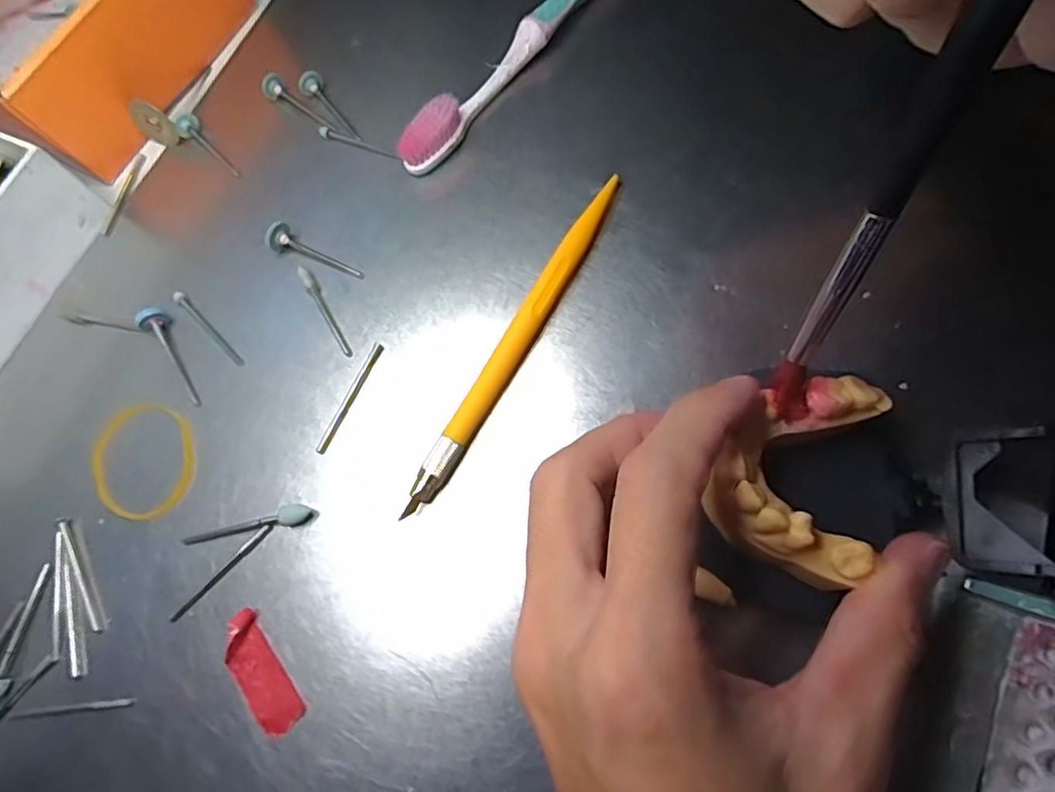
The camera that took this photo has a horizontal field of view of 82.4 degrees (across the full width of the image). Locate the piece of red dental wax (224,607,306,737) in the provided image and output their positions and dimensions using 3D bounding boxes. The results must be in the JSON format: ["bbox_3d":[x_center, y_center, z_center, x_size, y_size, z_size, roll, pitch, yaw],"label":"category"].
[{"bbox_3d":[-0.084,0.087,0.188,0.014,0.004,0.038,-38,70,-5],"label":"piece of red dental wax"}]

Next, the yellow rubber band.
[{"bbox_3d":[-0.140,0.024,0.219,0.038,0.004,0.043,-18,69,3],"label":"yellow rubber band"}]

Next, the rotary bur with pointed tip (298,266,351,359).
[{"bbox_3d":[-0.076,-0.033,0.227,0.005,0.004,0.042,-34,69,-3],"label":"rotary bur with pointed tip"}]

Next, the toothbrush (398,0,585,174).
[{"bbox_3d":[0.011,-0.158,0.252,0.013,0.019,0.177,38,81,19],"label":"toothbrush"}]

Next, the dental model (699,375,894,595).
[{"bbox_3d":[0.068,0.016,0.147,0.039,0.012,0.052,26,75,9],"label":"dental model"}]

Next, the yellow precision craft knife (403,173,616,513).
[{"bbox_3d":[-0.002,-0.021,0.208,0.009,0.010,0.137,28,78,17],"label":"yellow precision craft knife"}]

